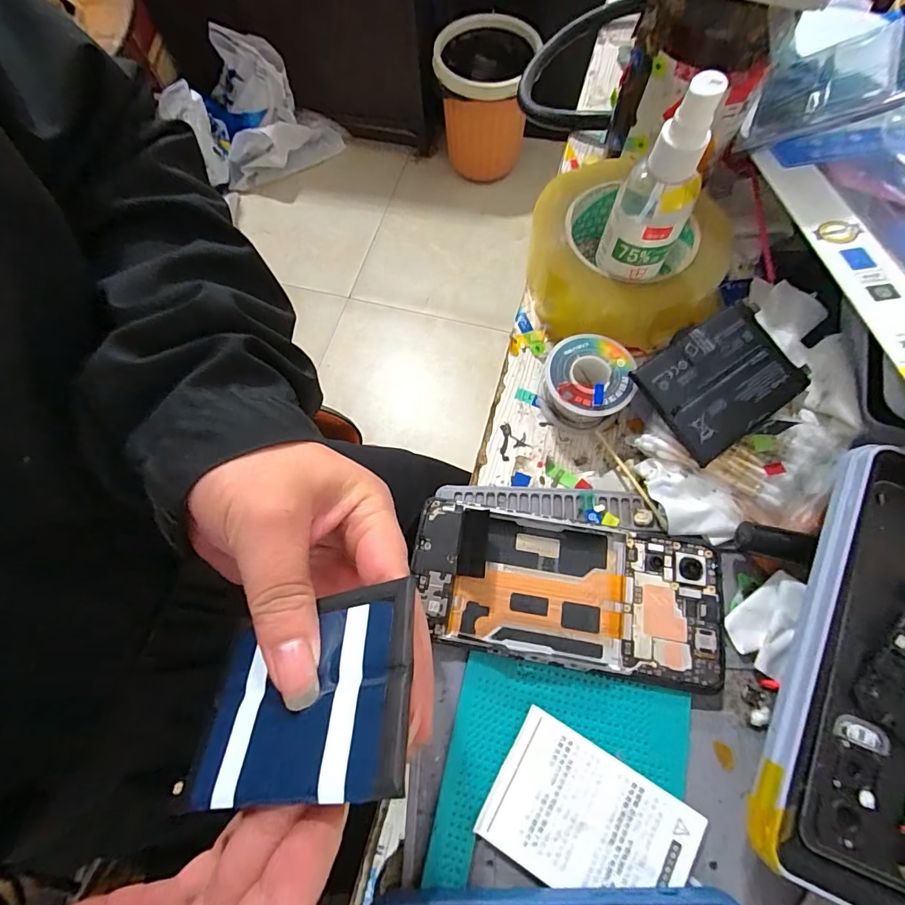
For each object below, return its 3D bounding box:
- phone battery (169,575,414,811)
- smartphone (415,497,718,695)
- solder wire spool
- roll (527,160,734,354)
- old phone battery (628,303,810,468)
[{"bbox_3d":[-0.052,0.083,0.155,0.085,0.007,0.060,-18,47,18],"label":"phone battery"},{"bbox_3d":[0.058,0.072,0.236,0.158,0.012,0.074,9,71,5],"label":"smartphone"},{"bbox_3d":[0.081,-0.043,0.279,0.050,0.032,0.050,-1,70,2],"label":"solder wire spool"},{"bbox_3d":[0.111,-0.130,0.300,0.112,0.049,0.120,-1,70,2],"label":"roll"},{"bbox_3d":[0.157,-0.044,0.261,0.090,0.007,0.065,-34,83,-12],"label":"old phone battery"}]

